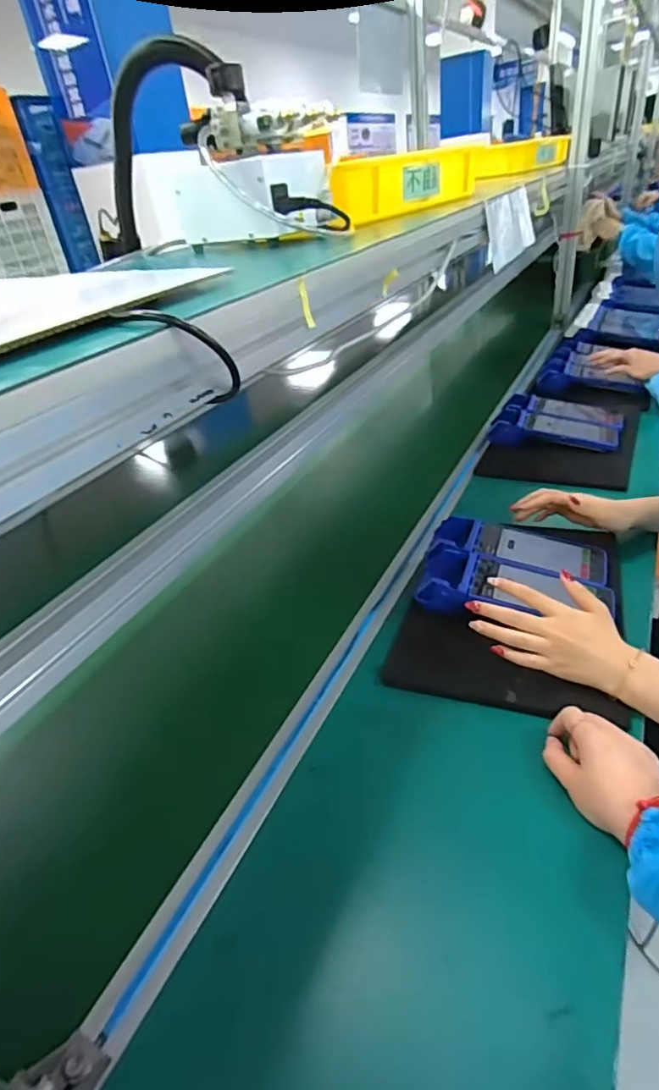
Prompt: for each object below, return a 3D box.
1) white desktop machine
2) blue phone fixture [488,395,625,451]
[{"bbox_3d":[-0.177,-0.516,0.723,0.439,0.204,0.148,23,46,35],"label":"white desktop machine"},{"bbox_3d":[0.440,-0.238,1.052,0.241,0.044,0.178,5,38,17],"label":"blue phone fixture"}]

